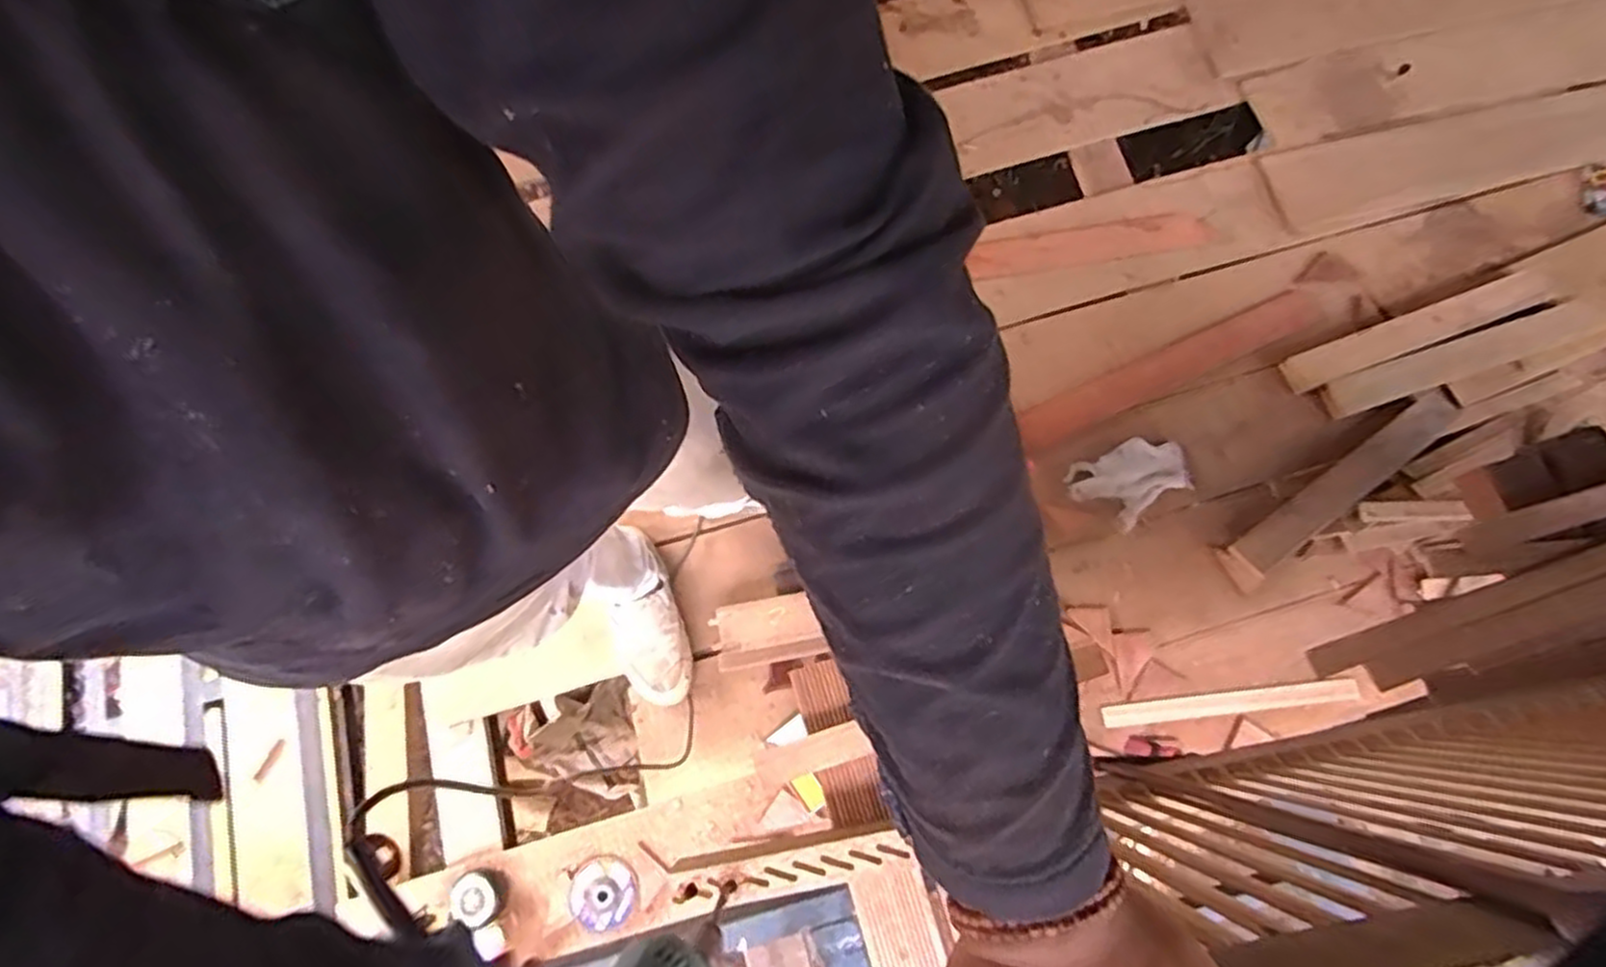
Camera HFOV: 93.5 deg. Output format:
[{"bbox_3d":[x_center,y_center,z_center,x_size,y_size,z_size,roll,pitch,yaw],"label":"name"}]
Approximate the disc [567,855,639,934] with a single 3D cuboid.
[{"bbox_3d":[-0.289,0.596,1.100,0.091,0.005,0.097,2,57,-3],"label":"disc"}]

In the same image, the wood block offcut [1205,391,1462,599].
[{"bbox_3d":[0.879,-0.001,1.220,0.485,0.040,0.073,-34,78,-7],"label":"wood block offcut"}]

